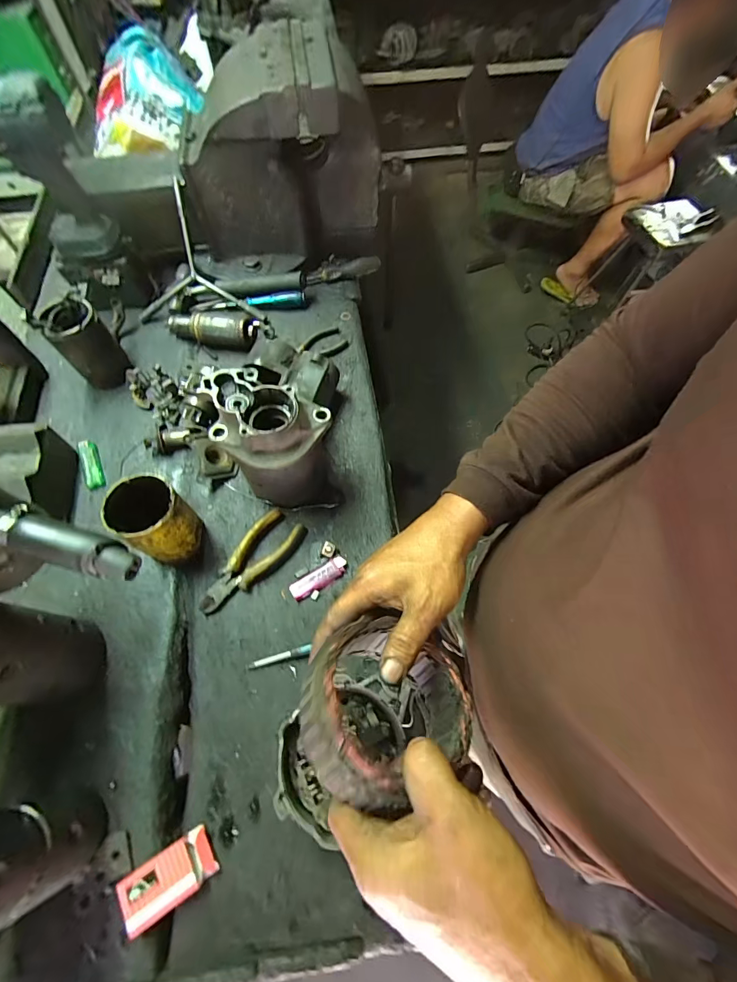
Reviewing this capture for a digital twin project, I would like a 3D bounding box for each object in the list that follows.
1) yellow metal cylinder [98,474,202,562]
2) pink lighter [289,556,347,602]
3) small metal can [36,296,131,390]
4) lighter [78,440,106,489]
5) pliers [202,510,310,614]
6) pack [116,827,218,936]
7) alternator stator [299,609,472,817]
[{"bbox_3d":[-0.250,0.039,0.473,0.070,0.118,0.072,0,65,-1],"label":"yellow metal cylinder"},{"bbox_3d":[-0.064,0.114,0.508,0.078,0.013,0.025,-29,69,-13],"label":"pink lighter"},{"bbox_3d":[-0.419,-0.219,0.581,0.073,0.104,0.086,-40,72,-17],"label":"small metal can"},{"bbox_3d":[-0.401,-0.041,0.562,0.025,0.012,0.082,-23,68,-11],"label":"lighter"},{"bbox_3d":[-0.150,0.095,0.507,0.054,0.022,0.155,34,69,14],"label":"pliers"},{"bbox_3d":[-0.190,0.366,0.369,0.080,0.024,0.043,-29,69,-13],"label":"pack"},{"bbox_3d":[0.009,0.150,0.272,0.111,0.045,0.113,18,41,-17],"label":"alternator stator"}]

